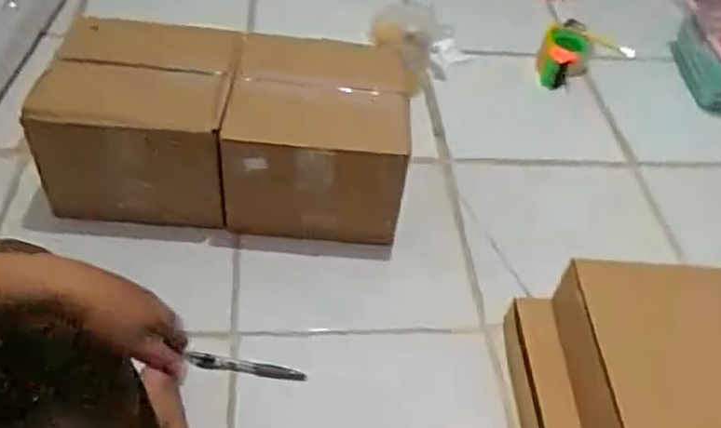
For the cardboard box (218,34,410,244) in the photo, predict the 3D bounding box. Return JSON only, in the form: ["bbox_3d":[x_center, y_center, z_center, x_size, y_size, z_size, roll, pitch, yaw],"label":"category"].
[{"bbox_3d":[-0.058,-0.103,0.931,0.223,0.186,0.210,5,46,-2],"label":"cardboard box"}]

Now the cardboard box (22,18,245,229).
[{"bbox_3d":[-0.287,-0.129,0.923,0.224,0.169,0.230,5,46,-3],"label":"cardboard box"}]

